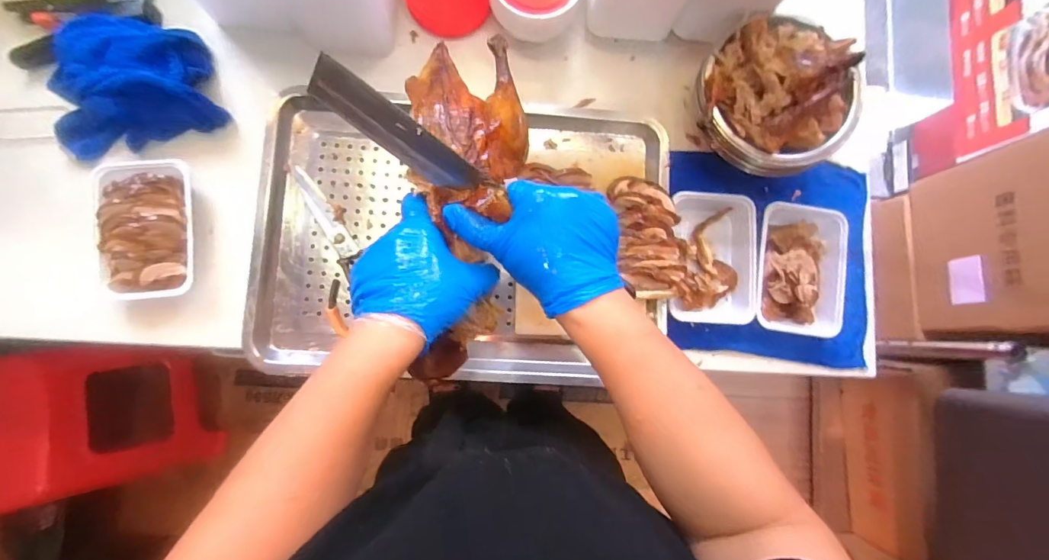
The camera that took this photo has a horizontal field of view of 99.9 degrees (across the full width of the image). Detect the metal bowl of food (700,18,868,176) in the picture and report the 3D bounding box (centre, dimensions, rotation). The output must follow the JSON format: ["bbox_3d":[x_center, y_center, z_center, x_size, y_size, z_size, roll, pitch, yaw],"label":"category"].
[{"bbox_3d":[0.300,-0.217,0.533,0.178,0.109,0.154,29,83,0],"label":"metal bowl of food"}]

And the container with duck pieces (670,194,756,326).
[{"bbox_3d":[0.244,-0.027,0.574,0.105,0.044,0.163,5,84,-3],"label":"container with duck pieces"}]

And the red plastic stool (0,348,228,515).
[{"bbox_3d":[-1.010,0.323,1.007,0.317,0.430,0.312,-7,85,-4],"label":"red plastic stool"}]

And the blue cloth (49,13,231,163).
[{"bbox_3d":[-0.480,-0.236,0.535,0.187,0.068,0.145,-9,85,-4],"label":"blue cloth"}]

